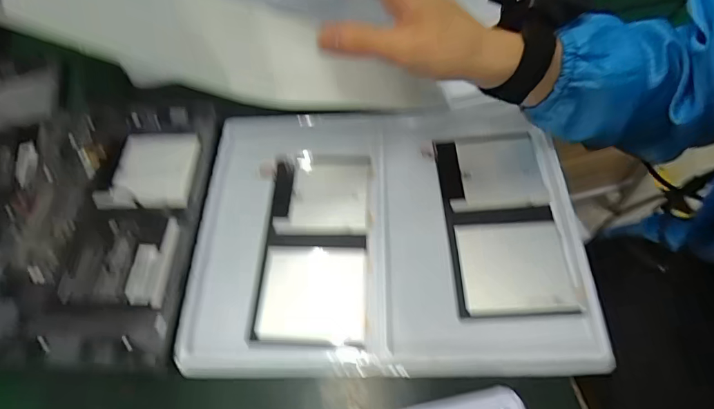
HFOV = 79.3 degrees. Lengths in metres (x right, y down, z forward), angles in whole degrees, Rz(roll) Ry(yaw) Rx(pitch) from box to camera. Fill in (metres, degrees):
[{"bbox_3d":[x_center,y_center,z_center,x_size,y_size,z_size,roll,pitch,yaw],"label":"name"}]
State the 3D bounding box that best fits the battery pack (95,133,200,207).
[{"bbox_3d":[-0.193,-0.035,0.404,0.082,0.009,0.086,0,60,2],"label":"battery pack"}]

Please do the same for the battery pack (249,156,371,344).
[{"bbox_3d":[-0.035,0.029,0.374,0.088,0.007,0.176,1,60,2],"label":"battery pack"}]

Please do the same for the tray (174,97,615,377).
[{"bbox_3d":[0.022,0.018,0.379,0.317,0.027,0.243,0,60,1],"label":"tray"}]

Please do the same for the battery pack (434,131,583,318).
[{"bbox_3d":[0.123,0.008,0.373,0.090,0.007,0.173,-2,60,0],"label":"battery pack"}]

